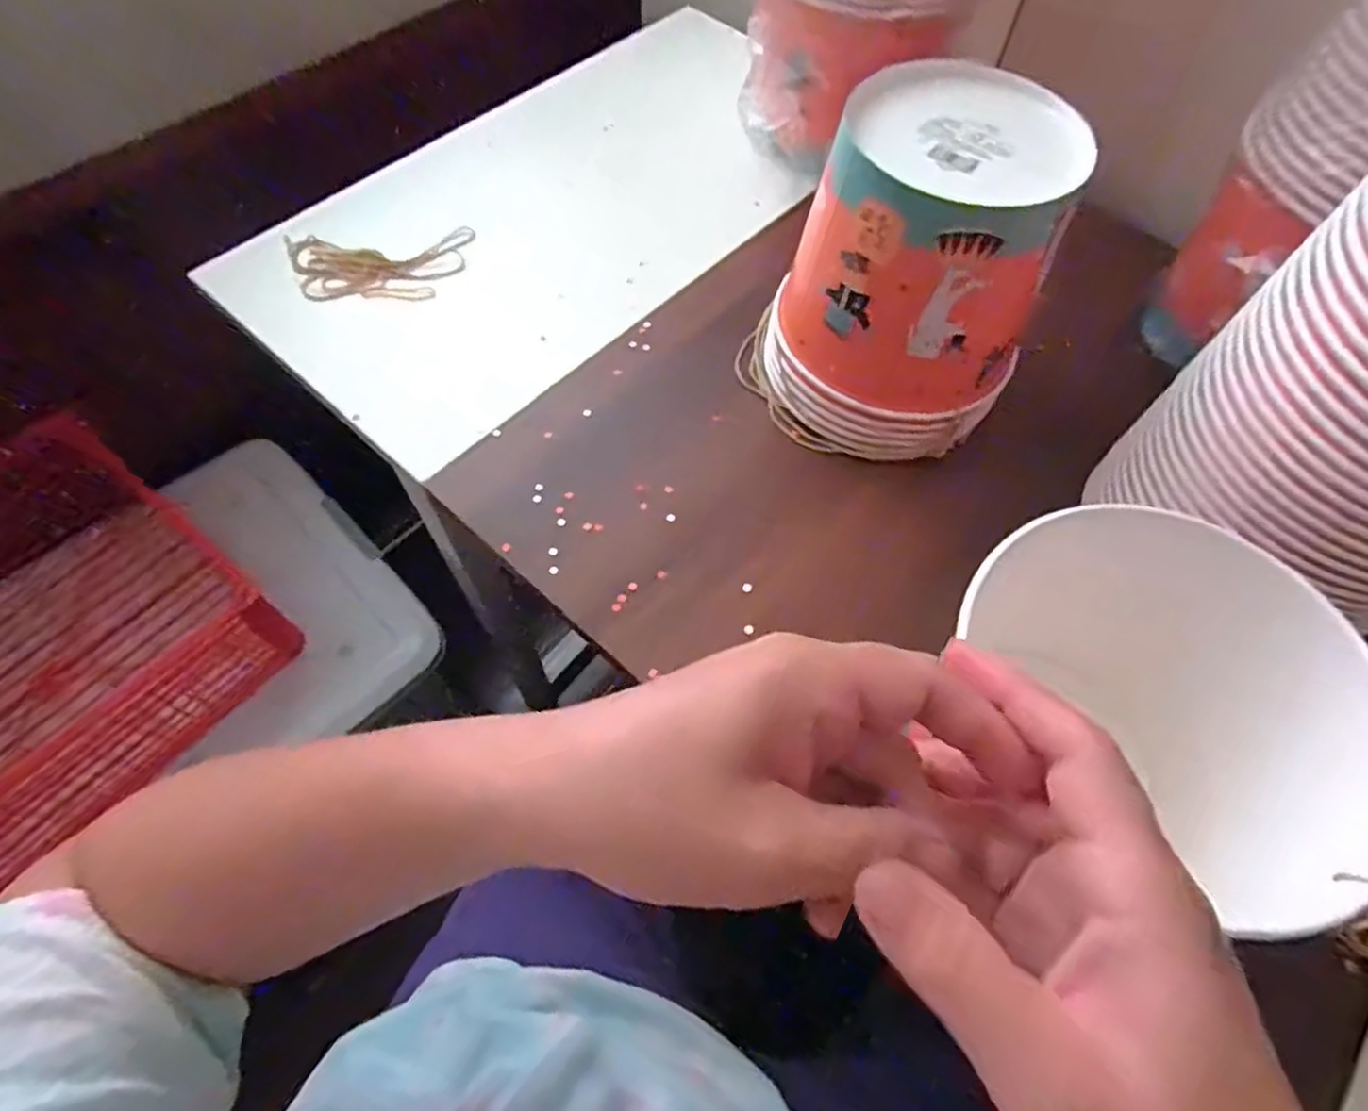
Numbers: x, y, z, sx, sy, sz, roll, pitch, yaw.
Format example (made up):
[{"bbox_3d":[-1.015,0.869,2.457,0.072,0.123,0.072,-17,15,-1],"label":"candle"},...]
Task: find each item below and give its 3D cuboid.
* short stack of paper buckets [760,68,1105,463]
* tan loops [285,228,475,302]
[{"bbox_3d":[0.140,-0.166,0.441,0.138,0.175,0.145,-41,70,-22],"label":"short stack of paper buckets"},{"bbox_3d":[-0.237,-0.227,0.557,0.137,0.012,0.081,-8,62,-7],"label":"tan loops"}]

